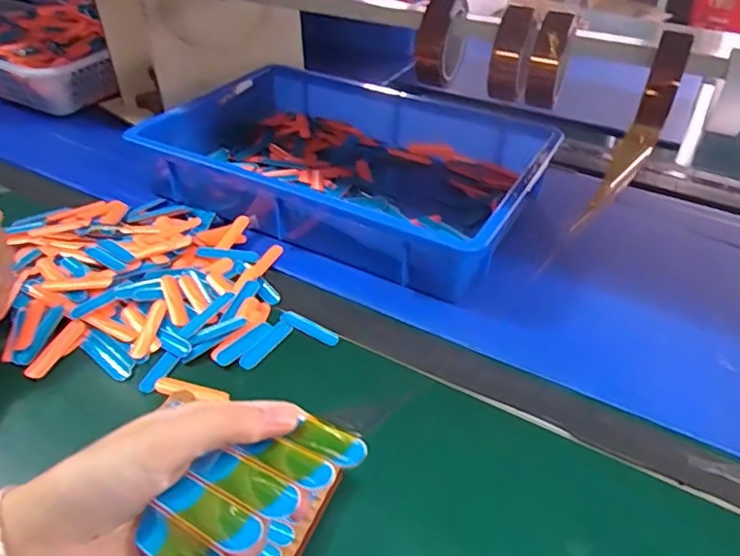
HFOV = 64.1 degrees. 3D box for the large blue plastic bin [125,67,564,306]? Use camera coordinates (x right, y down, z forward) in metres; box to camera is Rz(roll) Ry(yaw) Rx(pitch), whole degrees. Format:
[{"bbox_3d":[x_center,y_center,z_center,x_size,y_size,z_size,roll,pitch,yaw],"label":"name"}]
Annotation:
[{"bbox_3d":[-0.009,-0.149,0.720,0.415,0.079,0.331,21,42,23],"label":"large blue plastic bin"}]

